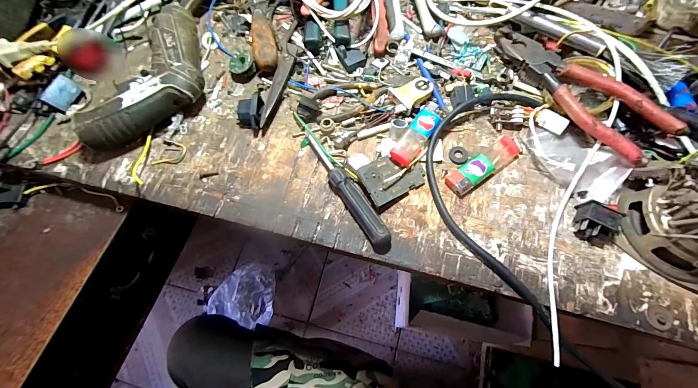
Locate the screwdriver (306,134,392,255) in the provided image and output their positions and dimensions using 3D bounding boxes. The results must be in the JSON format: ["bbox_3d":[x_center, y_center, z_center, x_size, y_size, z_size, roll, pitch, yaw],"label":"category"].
[{"bbox_3d":[-0.002,-0.005,0.298,0.019,0.020,0.137,-32,73,-11],"label":"screwdriver"}]

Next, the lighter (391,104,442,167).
[{"bbox_3d":[0.072,-0.064,0.315,0.023,0.014,0.083,33,73,11],"label":"lighter"}]

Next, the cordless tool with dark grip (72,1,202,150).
[{"bbox_3d":[-0.218,-0.123,0.327,0.156,0.044,0.109,-34,72,-12],"label":"cordless tool with dark grip"}]

